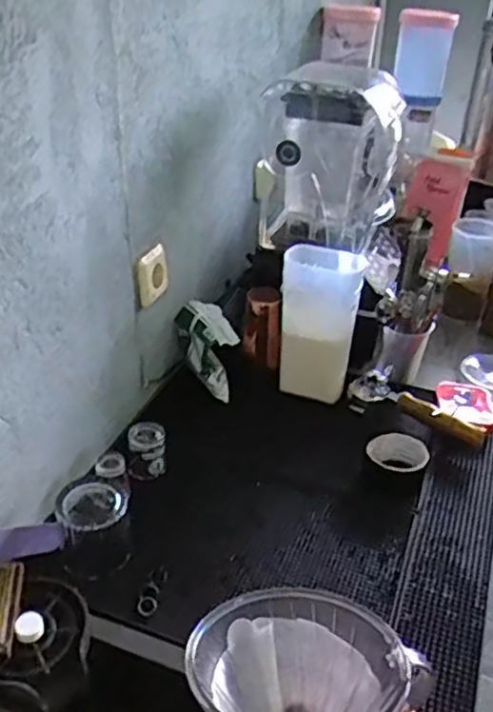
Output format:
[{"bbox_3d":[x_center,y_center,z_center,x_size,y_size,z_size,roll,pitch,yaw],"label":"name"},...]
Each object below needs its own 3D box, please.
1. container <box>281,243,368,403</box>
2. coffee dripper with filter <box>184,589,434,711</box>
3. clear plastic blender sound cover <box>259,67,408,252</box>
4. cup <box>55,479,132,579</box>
[{"bbox_3d":[0.116,-0.054,1.089,0.126,0.236,0.090,5,33,1],"label":"container"},{"bbox_3d":[0.024,0.194,0.369,0.111,0.092,0.112,4,34,-3],"label":"coffee dripper with filter"},{"bbox_3d":[0.136,-0.328,1.111,0.207,0.281,0.179,10,33,12],"label":"clear plastic blender sound cover"},{"bbox_3d":[-0.181,0.200,0.801,0.082,0.079,0.085,-2,33,-10],"label":"cup"}]

